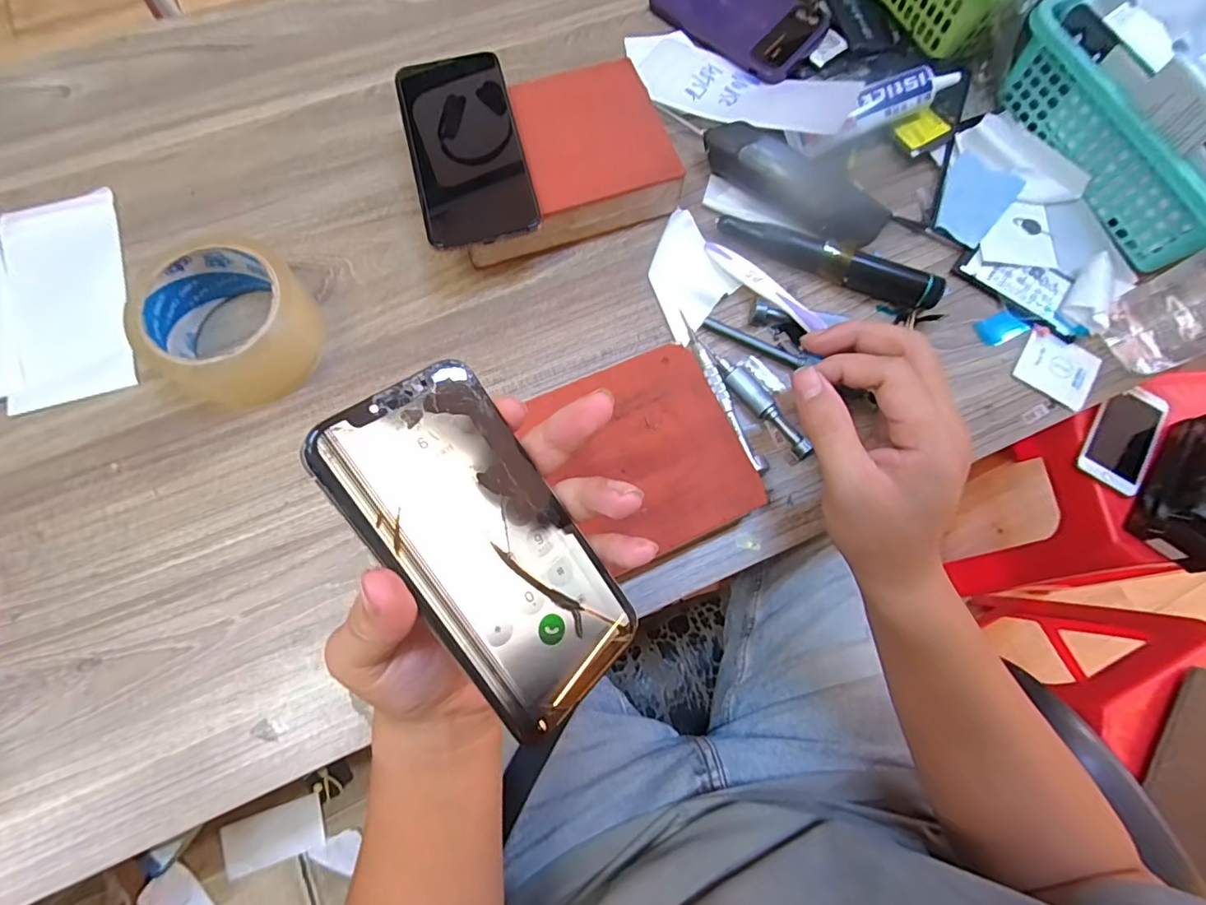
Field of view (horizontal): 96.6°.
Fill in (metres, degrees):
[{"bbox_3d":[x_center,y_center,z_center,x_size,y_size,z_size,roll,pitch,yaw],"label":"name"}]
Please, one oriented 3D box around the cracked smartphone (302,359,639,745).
[{"bbox_3d":[-0.042,0.036,0.206,0.068,0.004,0.138,-39,101,-35],"label":"cracked smartphone"}]

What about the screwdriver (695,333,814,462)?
[{"bbox_3d":[0.099,-0.039,0.361,0.015,0.014,0.109,-36,78,-11],"label":"screwdriver"}]

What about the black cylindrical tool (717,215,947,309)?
[{"bbox_3d":[0.162,-0.138,0.388,0.160,0.020,0.021,19,74,4],"label":"black cylindrical tool"}]

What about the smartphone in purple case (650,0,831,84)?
[{"bbox_3d":[0.112,-0.370,0.452,0.071,0.008,0.140,-45,79,4],"label":"smartphone in purple case"}]

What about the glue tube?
[{"bbox_3d":[0.218,-0.271,0.419,0.129,0.026,0.029,-26,76,-9],"label":"glue tube"}]

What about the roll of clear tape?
[{"bbox_3d":[-0.240,-0.085,0.349,0.088,0.051,0.090,1,74,-2],"label":"roll of clear tape"}]

